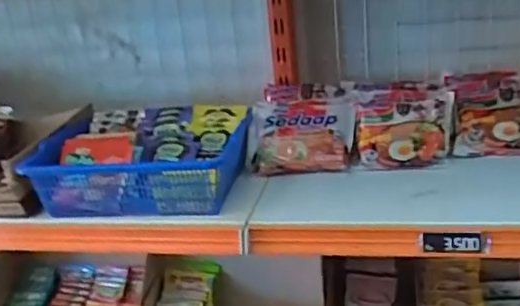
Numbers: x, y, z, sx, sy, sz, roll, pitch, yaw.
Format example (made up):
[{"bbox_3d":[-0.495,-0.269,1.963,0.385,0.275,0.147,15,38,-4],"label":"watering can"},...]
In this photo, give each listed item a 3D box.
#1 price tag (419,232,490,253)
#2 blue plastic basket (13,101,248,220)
[{"bbox_3d":[0.231,0.106,0.675,0.082,0.026,0.007,-2,22,11],"label":"price tag"},{"bbox_3d":[-0.177,0.008,0.872,0.287,0.094,0.236,-1,22,13],"label":"blue plastic basket"}]

